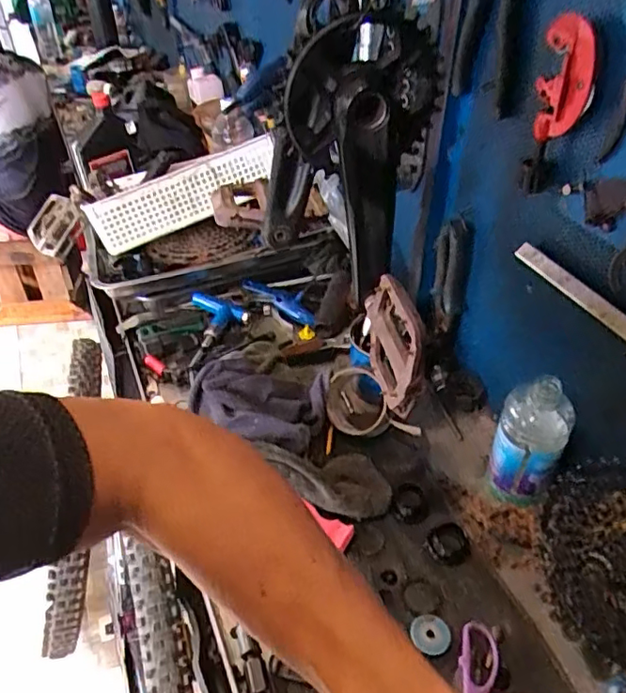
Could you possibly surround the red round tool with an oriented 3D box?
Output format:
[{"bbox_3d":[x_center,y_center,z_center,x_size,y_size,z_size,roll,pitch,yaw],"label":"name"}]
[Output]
[{"bbox_3d":[0.220,-0.232,0.505,0.044,0.099,0.015,16,42,19],"label":"red round tool"}]

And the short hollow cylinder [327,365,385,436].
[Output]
[{"bbox_3d":[0.056,0.069,0.725,0.078,0.026,0.085,-21,72,22],"label":"short hollow cylinder"}]

